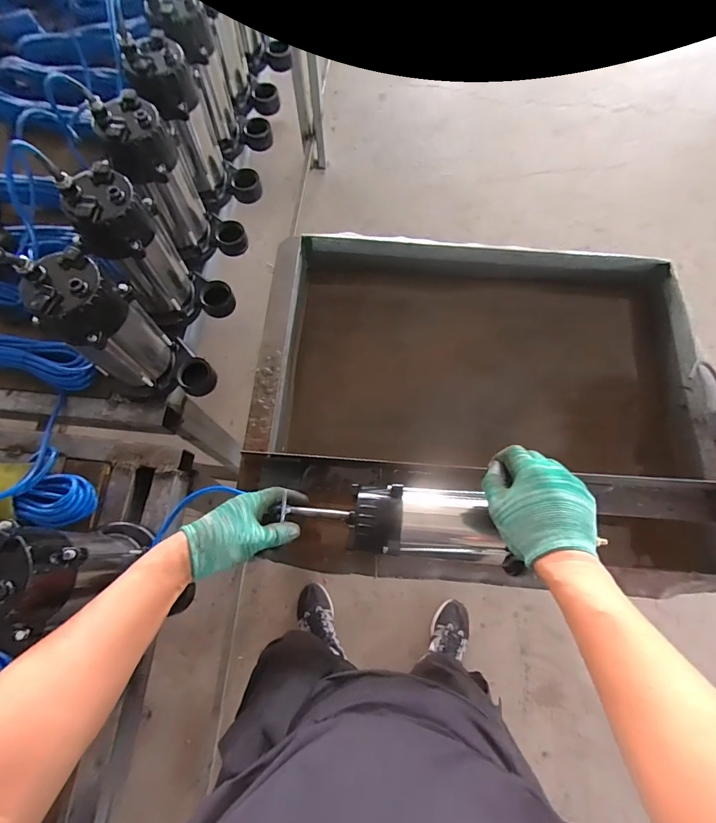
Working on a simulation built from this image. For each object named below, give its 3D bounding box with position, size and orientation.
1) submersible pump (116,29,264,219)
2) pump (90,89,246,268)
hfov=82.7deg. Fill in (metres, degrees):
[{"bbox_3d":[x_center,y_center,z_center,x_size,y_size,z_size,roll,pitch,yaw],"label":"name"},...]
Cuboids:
[{"bbox_3d":[-0.259,-0.473,0.689,0.149,0.233,0.109,-21,72,-7],"label":"submersible pump"},{"bbox_3d":[-0.280,-0.344,0.644,0.120,0.230,0.127,42,76,13],"label":"pump"}]

